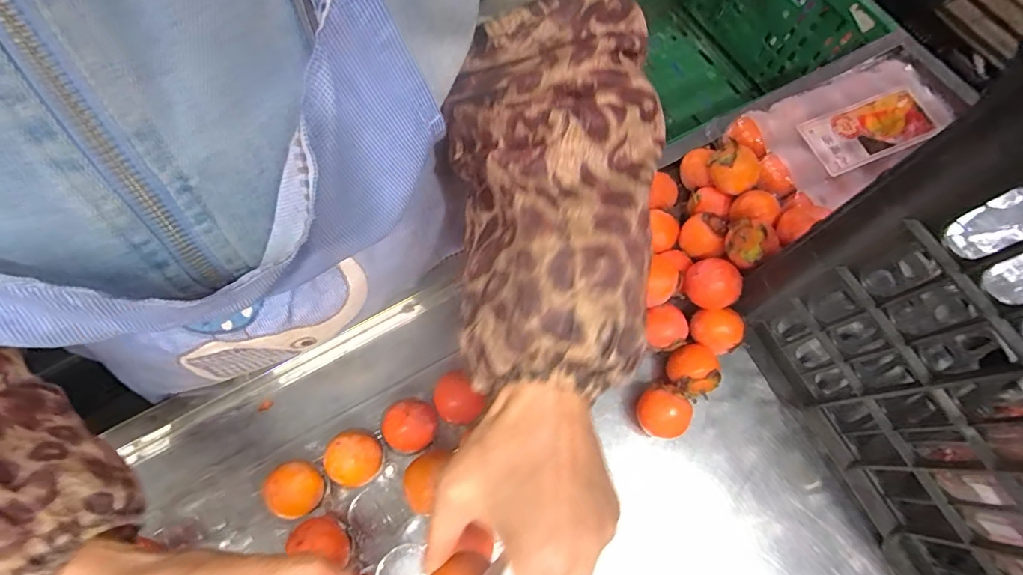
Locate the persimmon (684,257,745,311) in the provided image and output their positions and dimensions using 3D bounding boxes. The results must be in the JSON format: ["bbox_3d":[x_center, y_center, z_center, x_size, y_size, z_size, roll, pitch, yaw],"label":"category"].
[{"bbox_3d":[0.164,-0.002,0.396,0.040,0.030,0.042,0,67,-1],"label":"persimmon"}]

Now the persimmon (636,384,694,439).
[{"bbox_3d":[0.122,0.103,0.392,0.039,0.043,0.044,-31,72,-14],"label":"persimmon"}]

